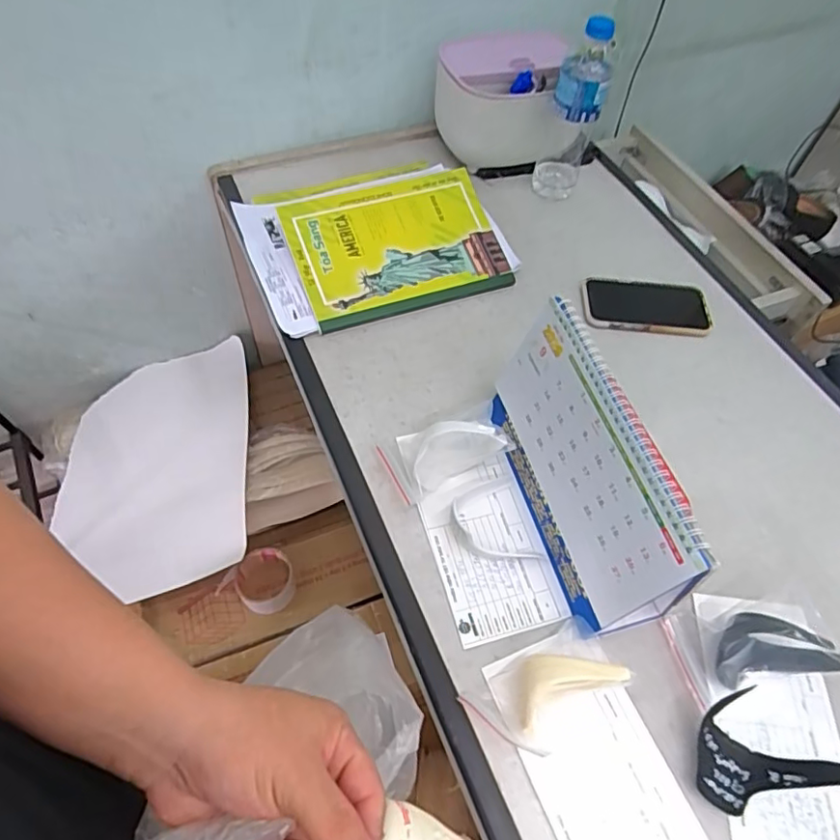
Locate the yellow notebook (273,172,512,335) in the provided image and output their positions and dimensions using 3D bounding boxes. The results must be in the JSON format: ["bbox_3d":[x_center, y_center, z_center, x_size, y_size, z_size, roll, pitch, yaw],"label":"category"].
[{"bbox_3d":[-0.025,-0.213,0.698,0.249,0.012,0.175,-16,76,-17],"label":"yellow notebook"}]

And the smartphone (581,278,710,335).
[{"bbox_3d":[0.278,-0.142,0.706,0.152,0.009,0.087,3,57,-2],"label":"smartphone"}]

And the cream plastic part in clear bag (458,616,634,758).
[{"bbox_3d":[0.102,0.205,0.441,0.120,0.051,0.059,-27,63,-19],"label":"cream plastic part in clear bag"}]

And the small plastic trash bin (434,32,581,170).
[{"bbox_3d":[0.117,-0.443,0.795,0.190,0.131,0.113,-1,58,-4],"label":"small plastic trash bin"}]

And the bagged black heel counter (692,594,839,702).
[{"bbox_3d":[0.286,0.178,0.467,0.091,0.053,0.076,2,58,-3],"label":"bagged black heel counter"}]

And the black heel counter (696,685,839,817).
[{"bbox_3d":[0.250,0.244,0.425,0.085,0.058,0.069,-14,60,-12],"label":"black heel counter"}]

